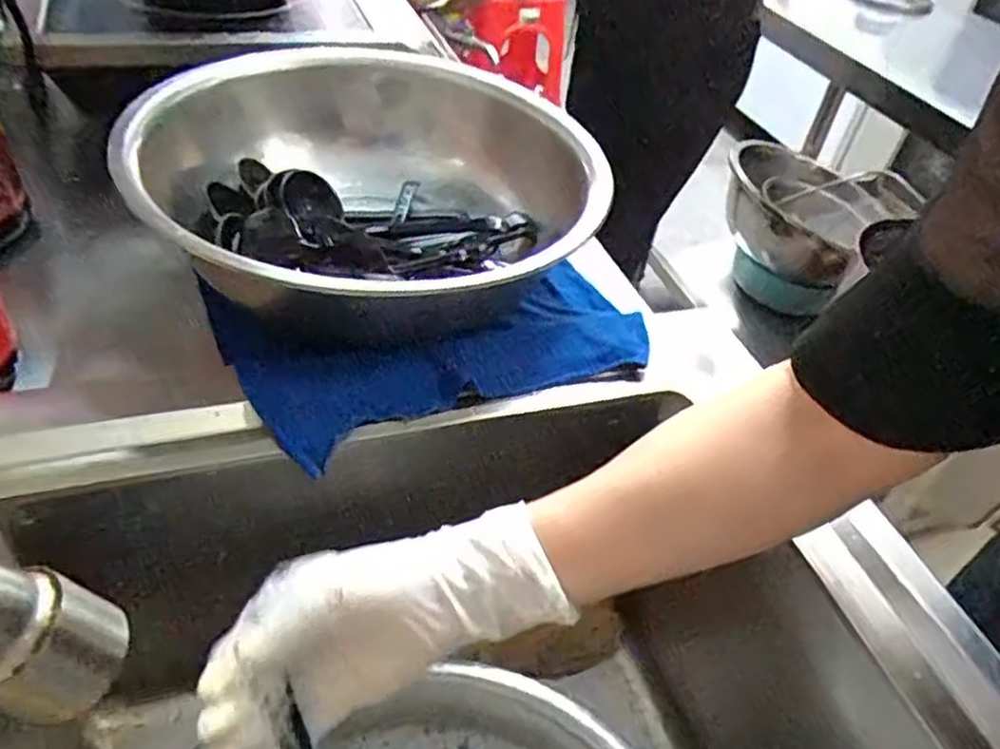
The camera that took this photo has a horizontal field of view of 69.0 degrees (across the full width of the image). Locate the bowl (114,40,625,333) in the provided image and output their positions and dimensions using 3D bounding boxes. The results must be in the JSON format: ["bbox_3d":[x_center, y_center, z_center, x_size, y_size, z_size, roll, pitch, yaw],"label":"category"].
[{"bbox_3d":[-0.108,-0.145,0.565,0.313,0.103,0.334,-6,41,-16],"label":"bowl"}]

